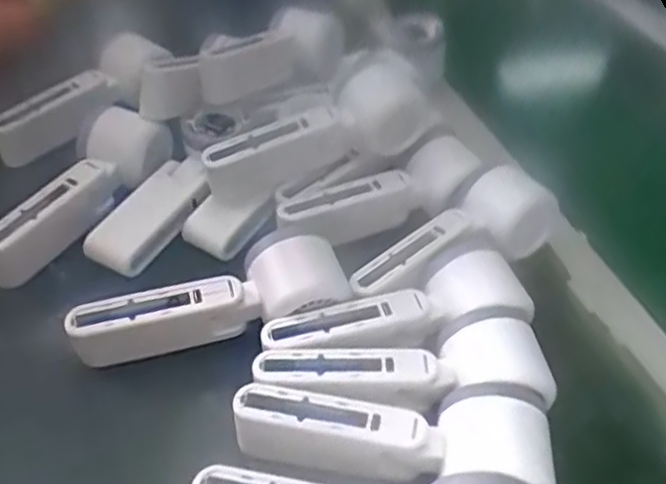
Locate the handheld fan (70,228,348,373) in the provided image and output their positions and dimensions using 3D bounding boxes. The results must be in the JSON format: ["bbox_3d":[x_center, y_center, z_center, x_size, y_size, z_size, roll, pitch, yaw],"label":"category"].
[{"bbox_3d":[-0.074,0.037,0.414,0.162,0.050,0.050,-18,46,-4],"label":"handheld fan"}]

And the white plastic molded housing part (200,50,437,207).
[{"bbox_3d":[-0.006,-0.076,0.482,0.171,0.057,0.043,-27,51,-12],"label":"white plastic molded housing part"}]

